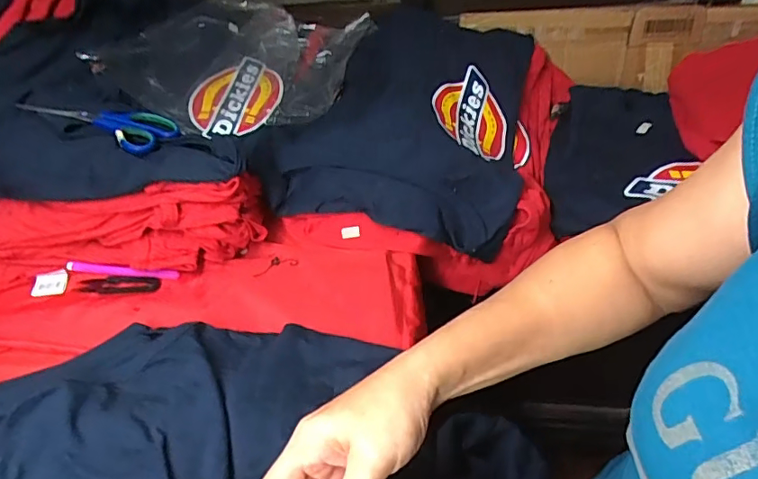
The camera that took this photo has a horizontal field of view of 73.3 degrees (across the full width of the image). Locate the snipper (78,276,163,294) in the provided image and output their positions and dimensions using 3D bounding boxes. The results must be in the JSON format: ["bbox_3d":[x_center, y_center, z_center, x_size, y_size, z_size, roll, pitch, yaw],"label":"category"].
[{"bbox_3d":[-0.296,0.054,0.581,0.090,0.010,0.025,-1,43,7],"label":"snipper"}]

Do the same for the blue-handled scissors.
[{"bbox_3d":[-0.343,-0.149,0.629,0.180,0.011,0.083,15,45,0],"label":"blue-handled scissors"}]

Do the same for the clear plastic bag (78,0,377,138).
[{"bbox_3d":[-0.197,-0.286,0.788,0.296,0.096,0.378,13,47,21],"label":"clear plastic bag"}]

